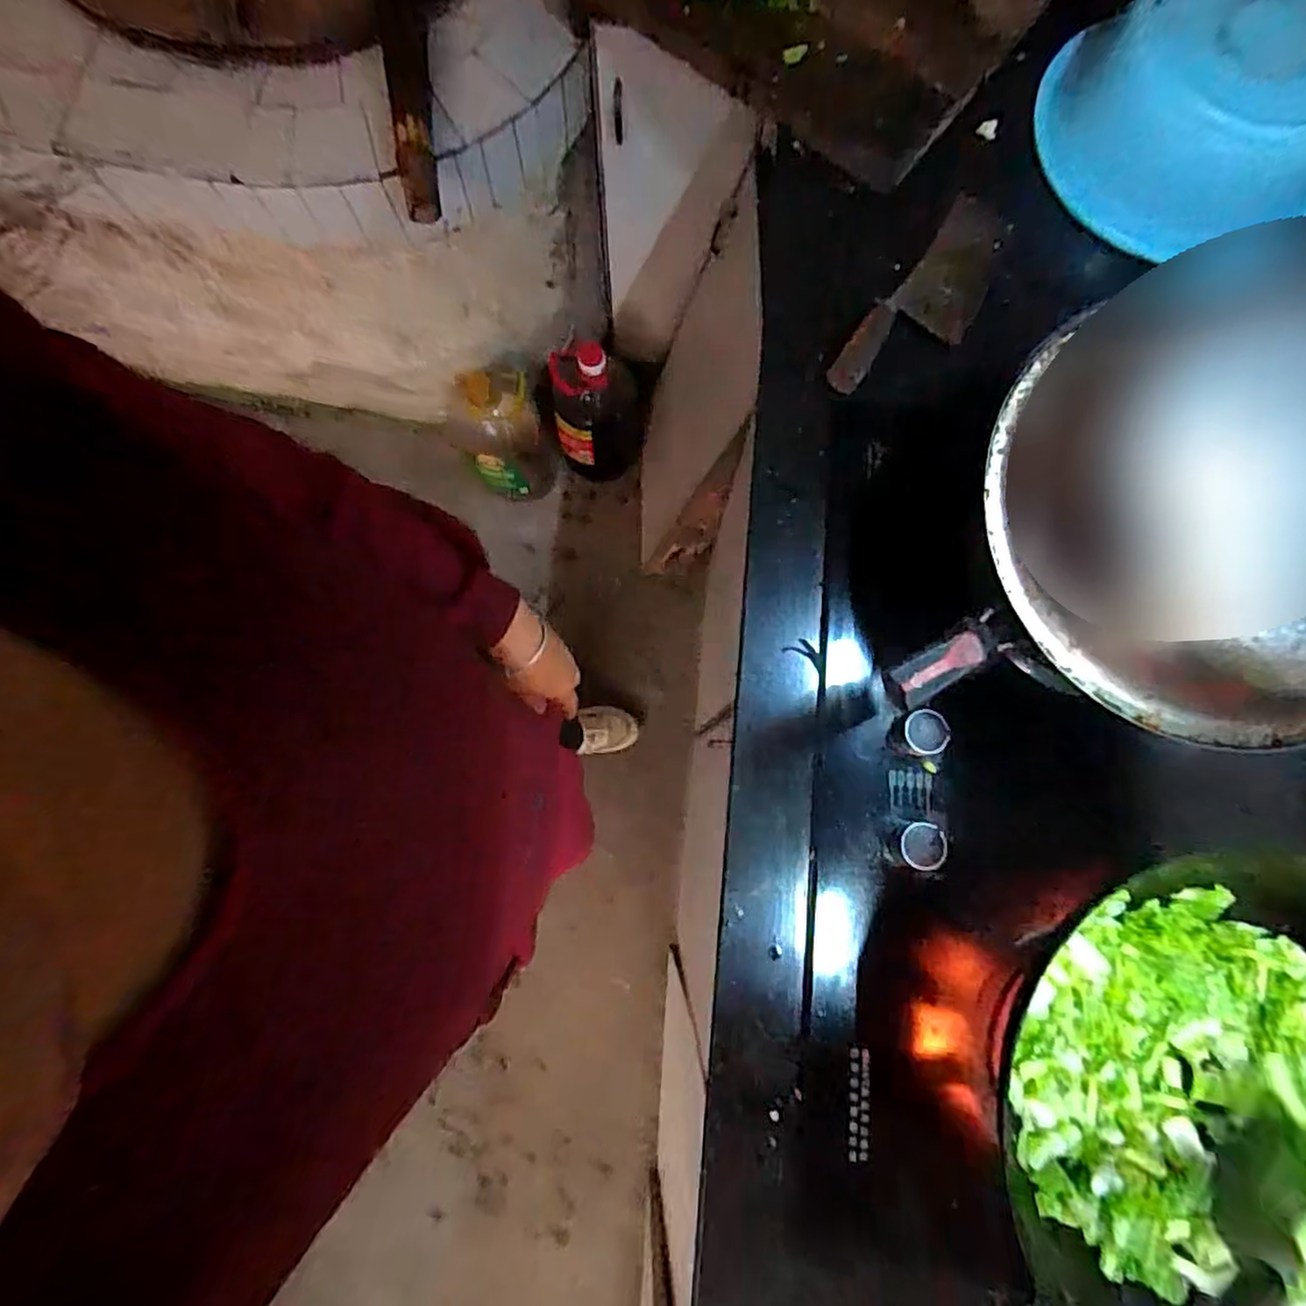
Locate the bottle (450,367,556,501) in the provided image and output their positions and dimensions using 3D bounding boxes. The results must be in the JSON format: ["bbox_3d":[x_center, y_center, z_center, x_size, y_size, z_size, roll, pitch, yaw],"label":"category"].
[{"bbox_3d":[-0.298,-0.424,1.320,0.153,0.312,0.150,0,80,-1],"label":"bottle"}]

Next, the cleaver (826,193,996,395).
[{"bbox_3d":[0.280,-0.357,0.661,0.092,0.035,0.276,34,81,5],"label":"cleaver"}]

